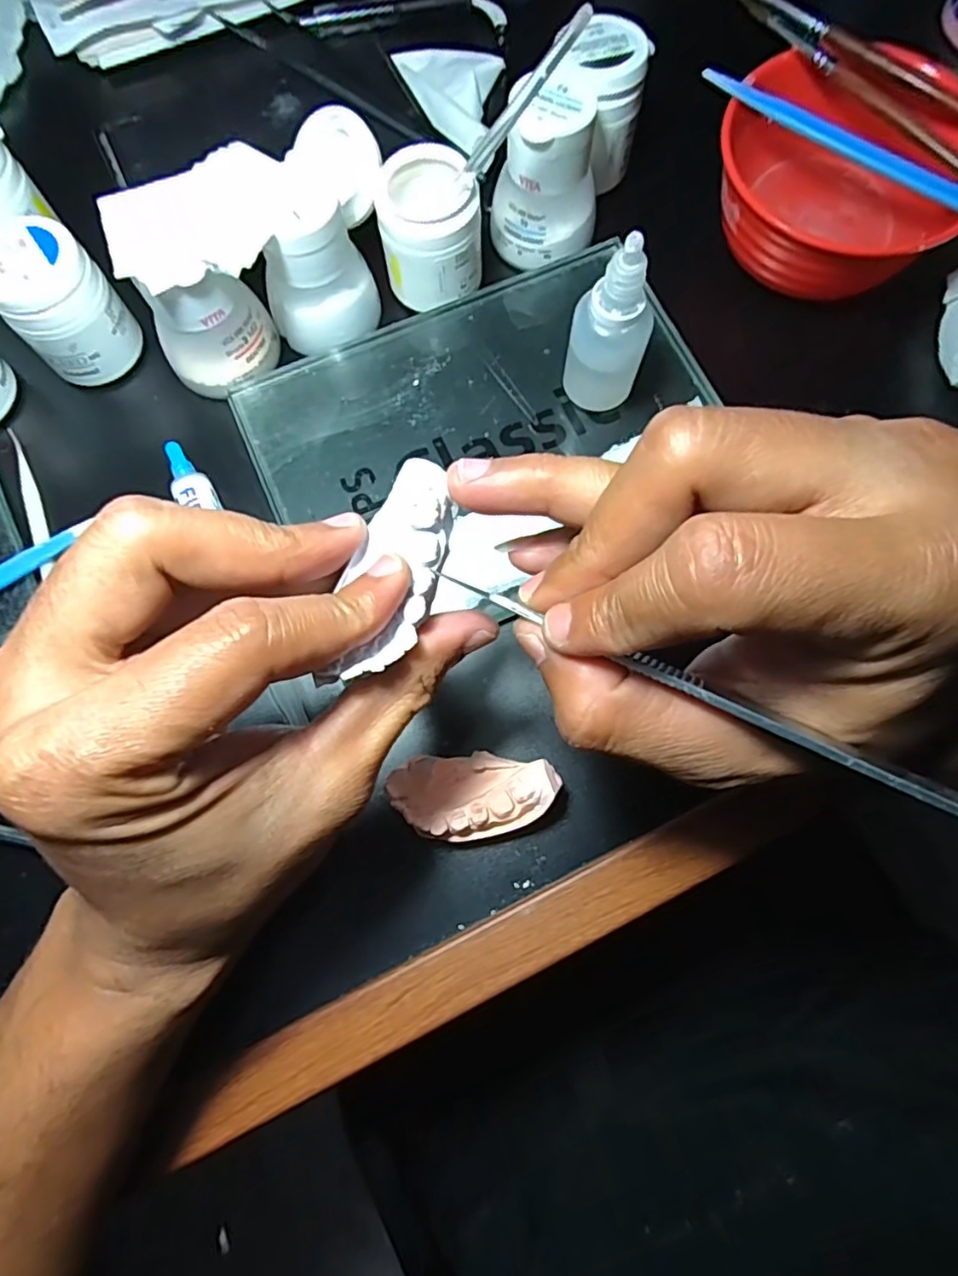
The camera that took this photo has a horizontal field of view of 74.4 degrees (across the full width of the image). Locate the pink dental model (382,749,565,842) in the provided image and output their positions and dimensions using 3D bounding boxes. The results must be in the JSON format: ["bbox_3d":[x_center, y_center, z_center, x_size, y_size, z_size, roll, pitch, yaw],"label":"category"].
[{"bbox_3d":[-0.002,0.059,0.236,0.059,0.024,0.030,-5,76,-2],"label":"pink dental model"}]

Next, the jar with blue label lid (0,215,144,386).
[{"bbox_3d":[-0.180,-0.145,0.273,0.041,0.048,0.043,0,76,-1],"label":"jar with blue label lid"}]

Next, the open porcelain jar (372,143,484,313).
[{"bbox_3d":[-0.021,-0.183,0.280,0.043,0.044,0.042,0,76,-1],"label":"open porcelain jar"}]

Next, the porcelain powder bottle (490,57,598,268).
[{"bbox_3d":[0.030,-0.207,0.280,0.044,0.055,0.041,-32,79,-8],"label":"porcelain powder bottle"}]

